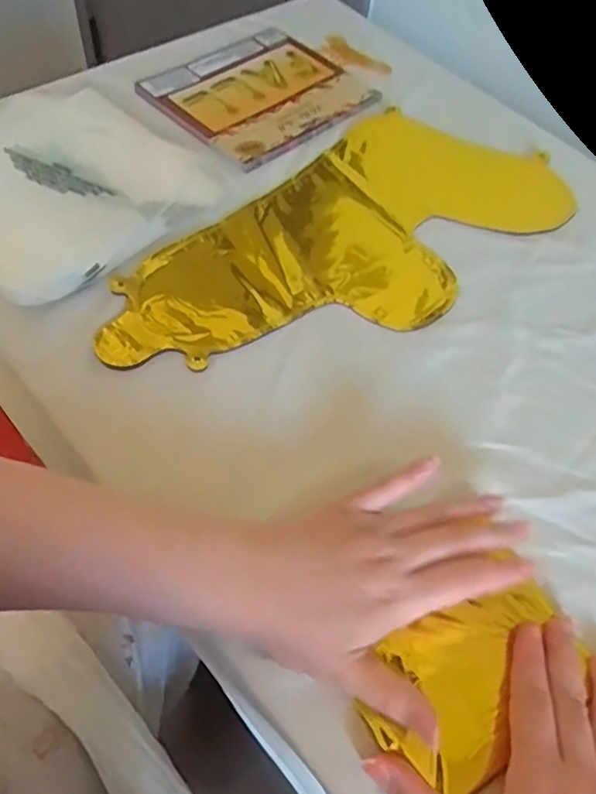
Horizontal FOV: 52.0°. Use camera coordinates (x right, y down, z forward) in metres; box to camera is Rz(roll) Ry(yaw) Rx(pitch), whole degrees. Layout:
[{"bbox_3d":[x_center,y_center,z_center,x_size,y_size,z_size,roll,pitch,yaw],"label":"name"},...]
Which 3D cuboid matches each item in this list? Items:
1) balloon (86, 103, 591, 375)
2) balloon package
[{"bbox_3d":[0.043,-0.128,0.508,0.198,0.013,0.407,38,62,19],"label":"balloon"},{"bbox_3d":[-0.037,-0.315,0.629,0.199,0.006,0.173,-36,66,-25],"label":"balloon package"}]

